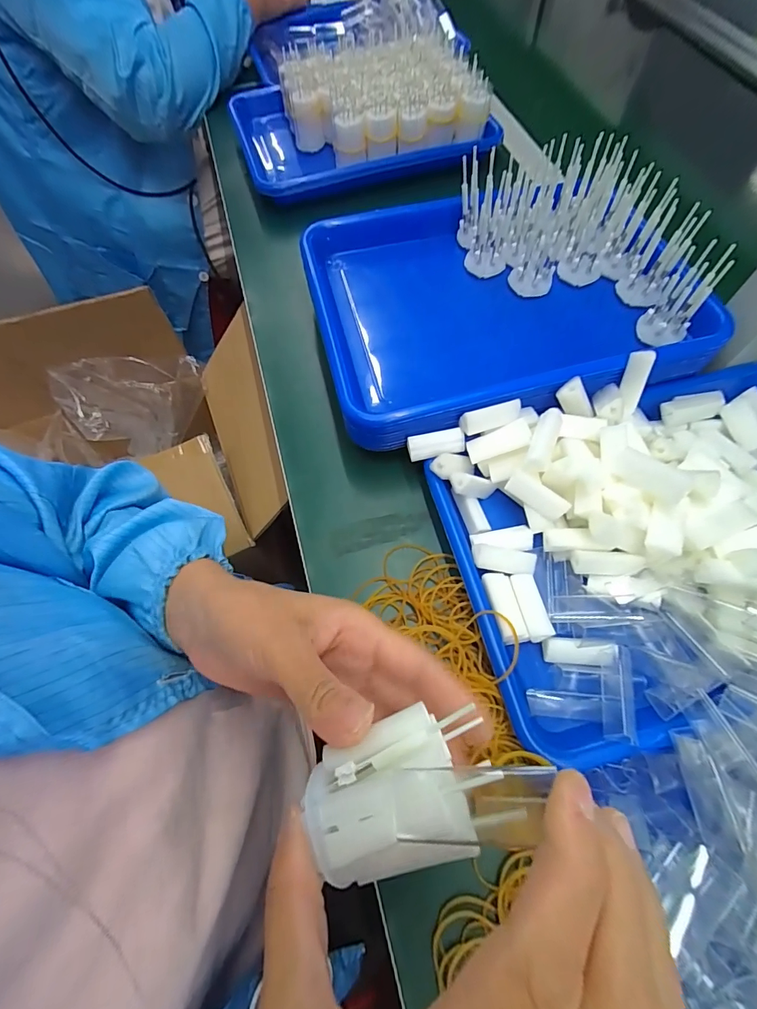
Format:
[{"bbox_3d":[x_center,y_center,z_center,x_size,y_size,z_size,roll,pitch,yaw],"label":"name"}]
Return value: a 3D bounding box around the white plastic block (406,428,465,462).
[{"bbox_3d":[0.047,-0.048,0.333,0.046,0.015,0.016,-13,66,-4],"label":"white plastic block"}]

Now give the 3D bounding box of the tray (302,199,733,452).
[{"bbox_3d":[0.106,-0.185,0.399,0.321,0.073,0.250,-12,66,-4],"label":"tray"}]

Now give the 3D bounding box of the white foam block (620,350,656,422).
[{"bbox_3d":[0.203,-0.094,0.328,0.016,0.053,0.010,0,27,2],"label":"white foam block"}]

